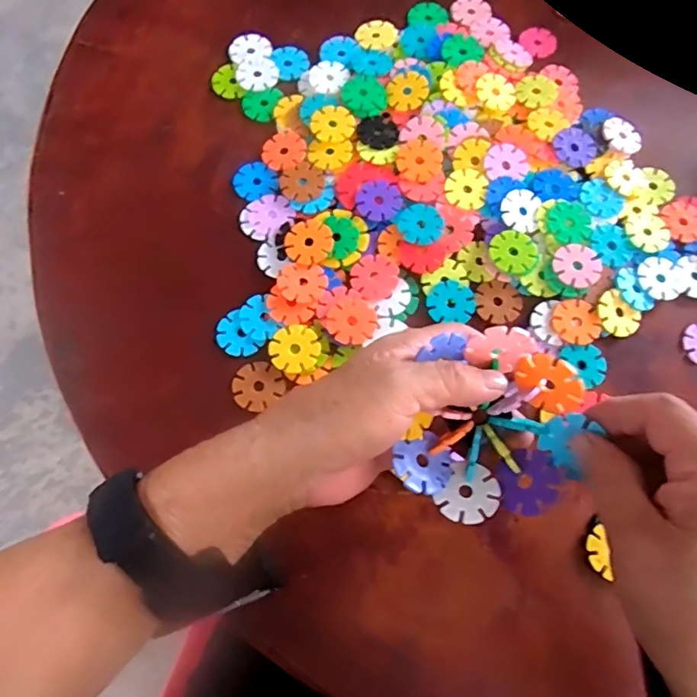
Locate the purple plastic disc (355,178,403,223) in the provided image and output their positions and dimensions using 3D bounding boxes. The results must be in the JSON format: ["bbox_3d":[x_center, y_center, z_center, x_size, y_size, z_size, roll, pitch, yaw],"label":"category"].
[{"bbox_3d":[0.022,-0.104,0.377,0.031,0.004,0.032,1,72,-2],"label":"purple plastic disc"}]

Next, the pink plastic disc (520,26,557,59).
[{"bbox_3d":[0.155,-0.250,0.440,0.029,0.004,0.030,1,72,-2],"label":"pink plastic disc"}]

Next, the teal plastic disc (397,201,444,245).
[{"bbox_3d":[0.049,-0.086,0.371,0.029,0.004,0.032,-21,74,-8],"label":"teal plastic disc"}]

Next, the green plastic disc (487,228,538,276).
[{"bbox_3d":[0.112,-0.065,0.366,0.033,0.004,0.031,0,76,2],"label":"green plastic disc"}]

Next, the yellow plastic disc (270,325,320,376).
[{"bbox_3d":[-0.034,0.000,0.344,0.031,0.004,0.031,1,72,-2],"label":"yellow plastic disc"}]

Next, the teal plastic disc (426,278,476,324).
[{"bbox_3d":[0.069,-0.031,0.360,0.032,0.004,0.029,4,72,-1],"label":"teal plastic disc"}]

